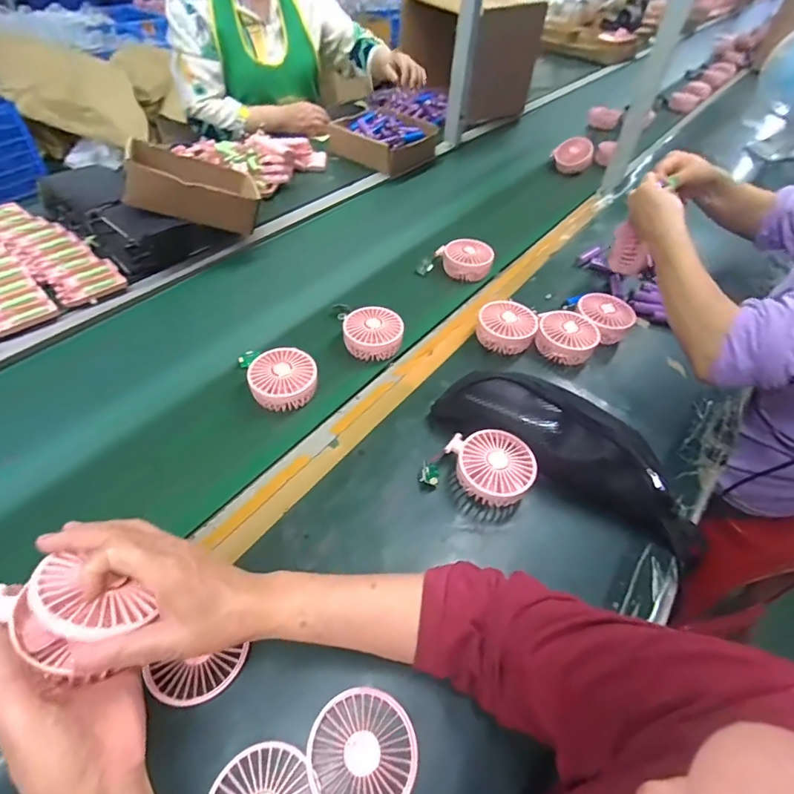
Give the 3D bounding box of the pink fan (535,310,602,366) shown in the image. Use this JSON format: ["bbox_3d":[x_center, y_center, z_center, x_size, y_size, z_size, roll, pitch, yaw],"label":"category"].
[{"bbox_3d":[0.260,-0.091,0.692,0.082,0.049,0.087,2,48,-2],"label":"pink fan"}]

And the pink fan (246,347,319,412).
[{"bbox_3d":[-0.152,-0.024,0.615,0.086,0.039,0.088,-8,49,-11],"label":"pink fan"}]

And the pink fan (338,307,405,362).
[{"bbox_3d":[-0.037,-0.099,0.688,0.087,0.043,0.094,-4,48,-8],"label":"pink fan"}]

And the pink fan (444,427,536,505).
[{"bbox_3d":[0.113,0.085,0.540,0.088,0.048,0.099,-9,49,-12],"label":"pink fan"}]

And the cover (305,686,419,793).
[{"bbox_3d":[-0.028,0.294,0.376,0.086,0.017,0.087,-22,53,-22],"label":"cover"}]

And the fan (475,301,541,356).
[{"bbox_3d":[0.167,-0.105,0.701,0.087,0.050,0.083,10,48,5],"label":"fan"}]

